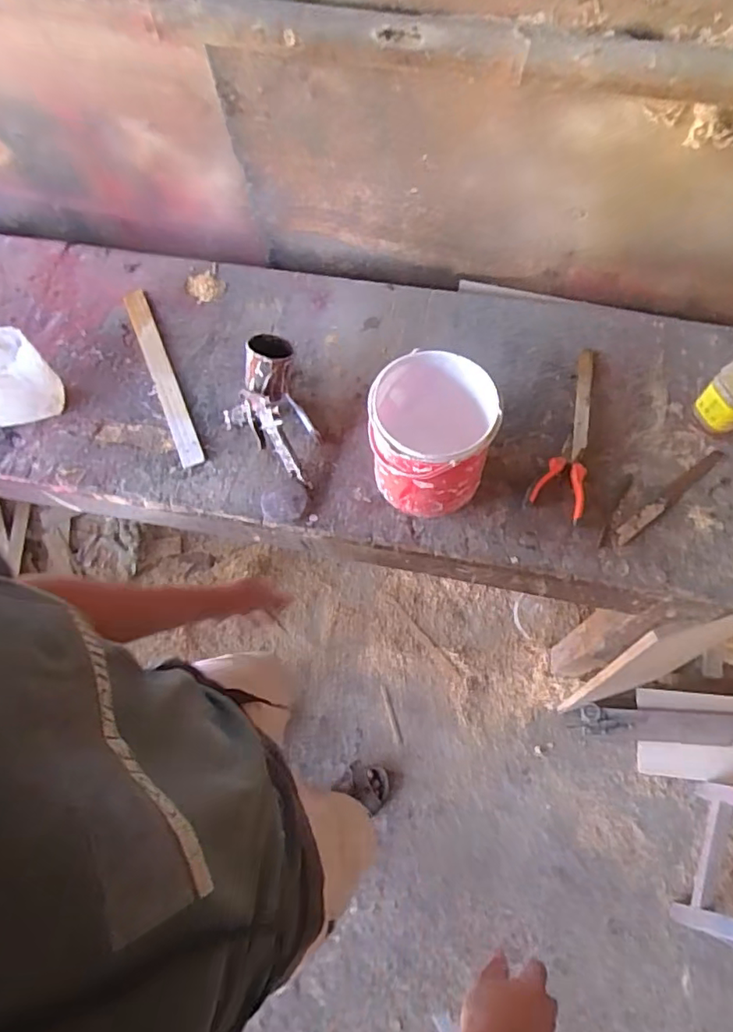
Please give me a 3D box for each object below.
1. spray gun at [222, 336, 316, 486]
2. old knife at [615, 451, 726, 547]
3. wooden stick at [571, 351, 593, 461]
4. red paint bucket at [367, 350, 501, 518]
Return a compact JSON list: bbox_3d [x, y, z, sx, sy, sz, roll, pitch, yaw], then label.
[{"bbox_3d":[-0.163,-0.167,0.933,0.142,0.140,0.241,-20,65,-5],"label":"spray gun"},{"bbox_3d":[0.487,-0.032,0.900,0.242,0.007,0.027,-36,67,-12],"label":"old knife"},{"bbox_3d":[0.374,-0.196,0.971,0.026,0.013,0.220,9,65,9],"label":"wooden stick"},{"bbox_3d":[0.093,-0.110,0.851,0.169,0.196,0.169,-2,64,3],"label":"red paint bucket"}]

